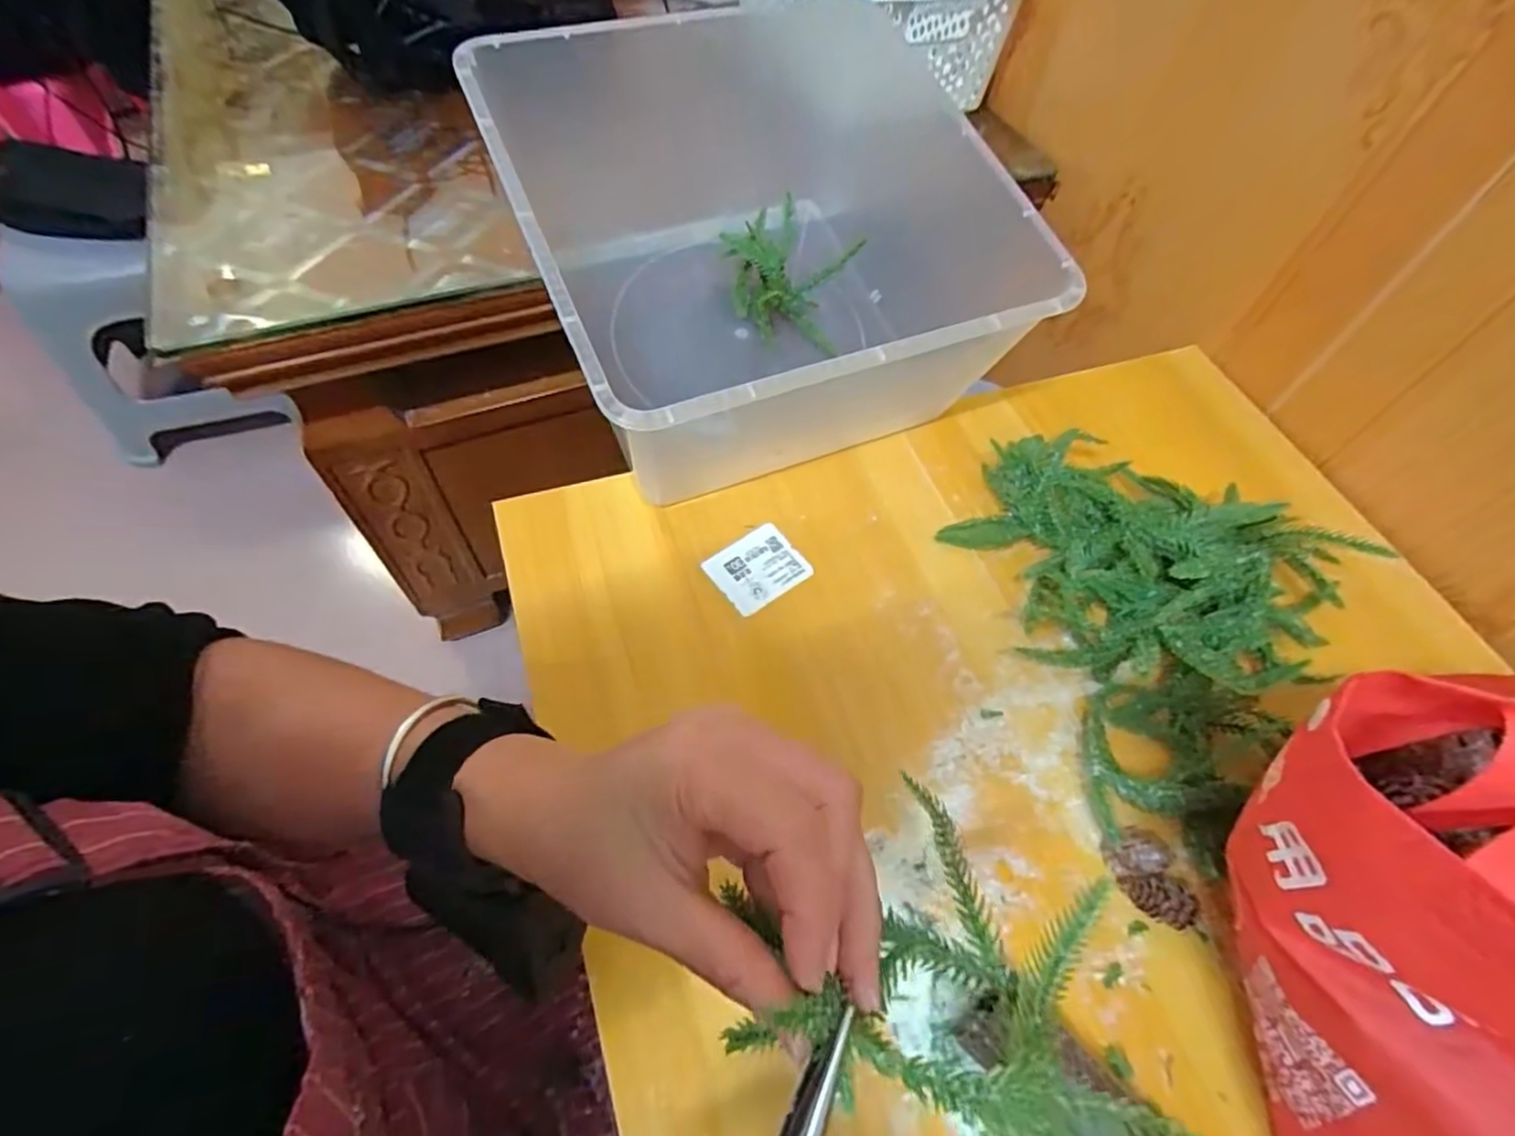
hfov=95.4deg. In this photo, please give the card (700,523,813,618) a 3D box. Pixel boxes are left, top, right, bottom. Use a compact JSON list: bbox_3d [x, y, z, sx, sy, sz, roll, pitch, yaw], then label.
[{"bbox_3d":[0.000,0.001,0.445,0.059,0.004,0.048,-33,70,-23],"label":"card"}]

